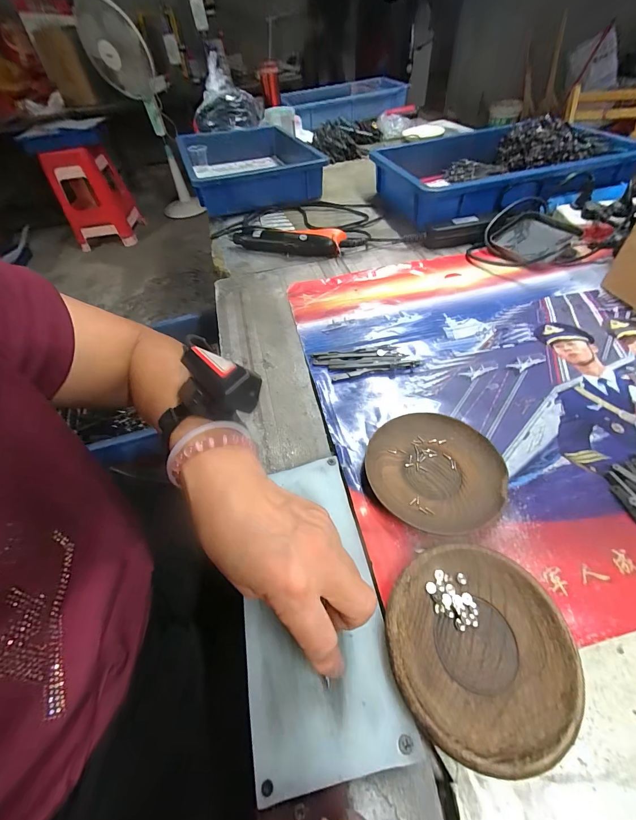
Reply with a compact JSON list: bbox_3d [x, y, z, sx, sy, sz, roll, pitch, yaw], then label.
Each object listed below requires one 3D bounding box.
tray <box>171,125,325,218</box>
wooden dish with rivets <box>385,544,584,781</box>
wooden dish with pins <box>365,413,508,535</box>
[{"bbox_3d":[-0.172,-0.636,0.863,0.319,0.077,0.479,-17,50,-11],"label":"tray"},{"bbox_3d":[0.100,0.148,0.213,0.106,0.015,0.112,-3,50,4],"label":"wooden dish with rivets"},{"bbox_3d":[0.103,0.051,0.294,0.112,0.014,0.111,-3,50,4],"label":"wooden dish with pins"}]

